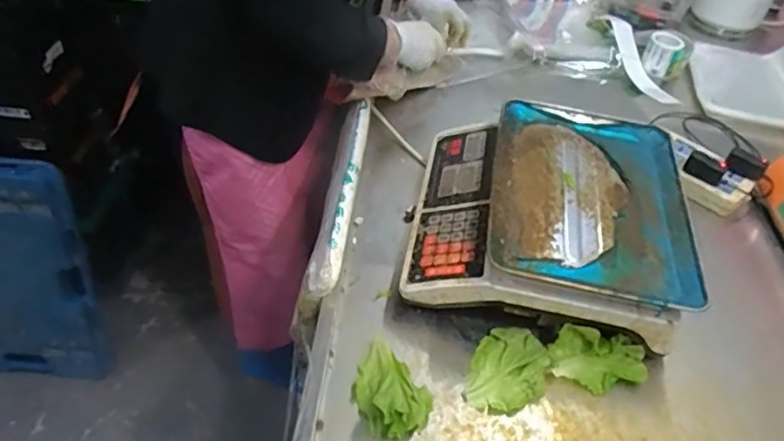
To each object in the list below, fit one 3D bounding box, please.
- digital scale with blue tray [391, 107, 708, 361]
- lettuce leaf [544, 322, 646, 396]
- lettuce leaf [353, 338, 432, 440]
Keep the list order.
[{"bbox_3d":[0.196,-0.010,0.750,0.326,0.112,0.325,10,45,4],"label":"digital scale with blue tray"},{"bbox_3d":[0.236,0.157,0.650,0.106,0.037,0.063,14,45,7],"label":"lettuce leaf"},{"bbox_3d":[-0.005,0.175,0.605,0.072,0.035,0.105,-28,55,-30],"label":"lettuce leaf"}]

